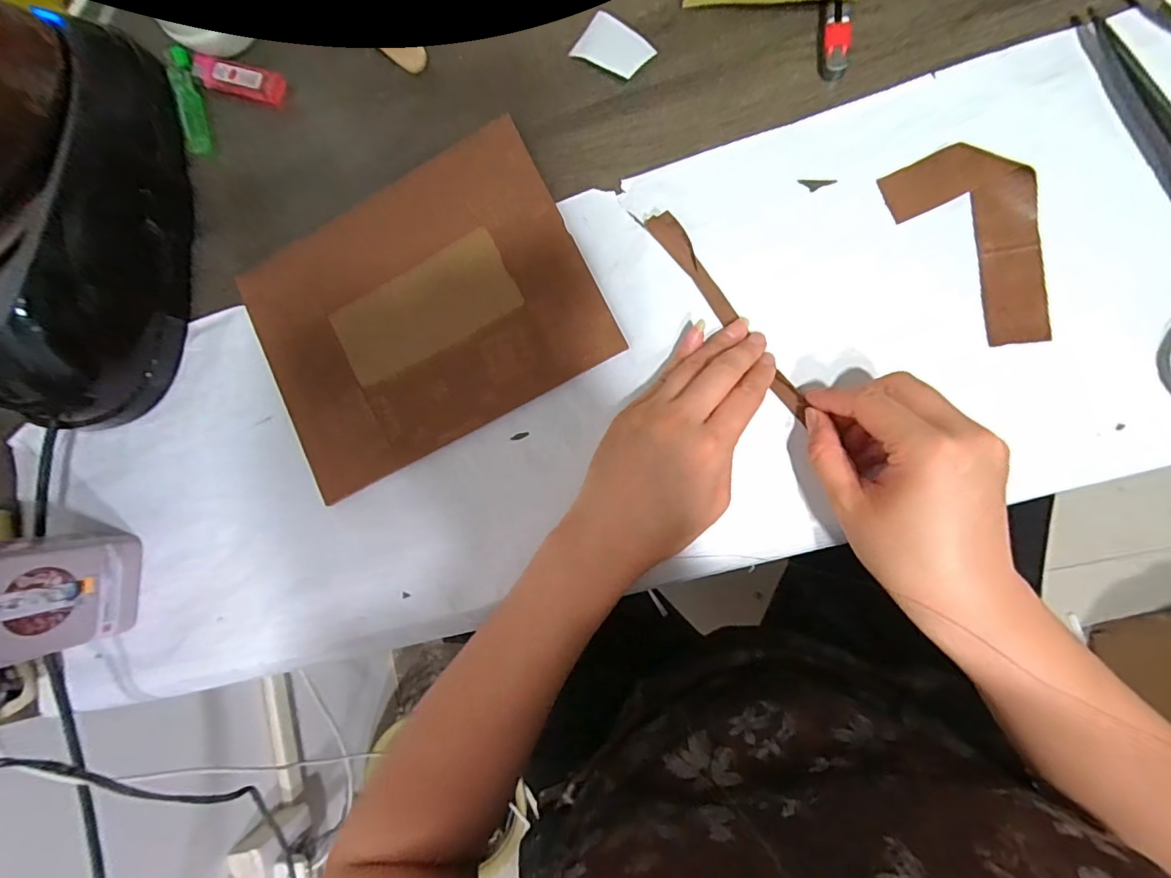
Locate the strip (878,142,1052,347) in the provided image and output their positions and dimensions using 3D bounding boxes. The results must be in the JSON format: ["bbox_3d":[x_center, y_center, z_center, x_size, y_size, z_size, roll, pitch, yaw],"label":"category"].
[{"bbox_3d":[0.235,-0.117,0.301,0.061,0.013,0.124,-32,84,7],"label":"strip"}]

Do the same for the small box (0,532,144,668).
[{"bbox_3d":[-0.366,0.101,0.331,0.069,0.113,0.074,3,89,9],"label":"small box"}]

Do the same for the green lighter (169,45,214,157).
[{"bbox_3d":[-0.301,-0.257,0.396,0.020,0.011,0.081,-15,86,8],"label":"green lighter"}]

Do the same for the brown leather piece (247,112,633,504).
[{"bbox_3d":[-0.114,-0.089,0.360,0.228,0.009,0.182,-26,82,6],"label":"brown leather piece"}]

